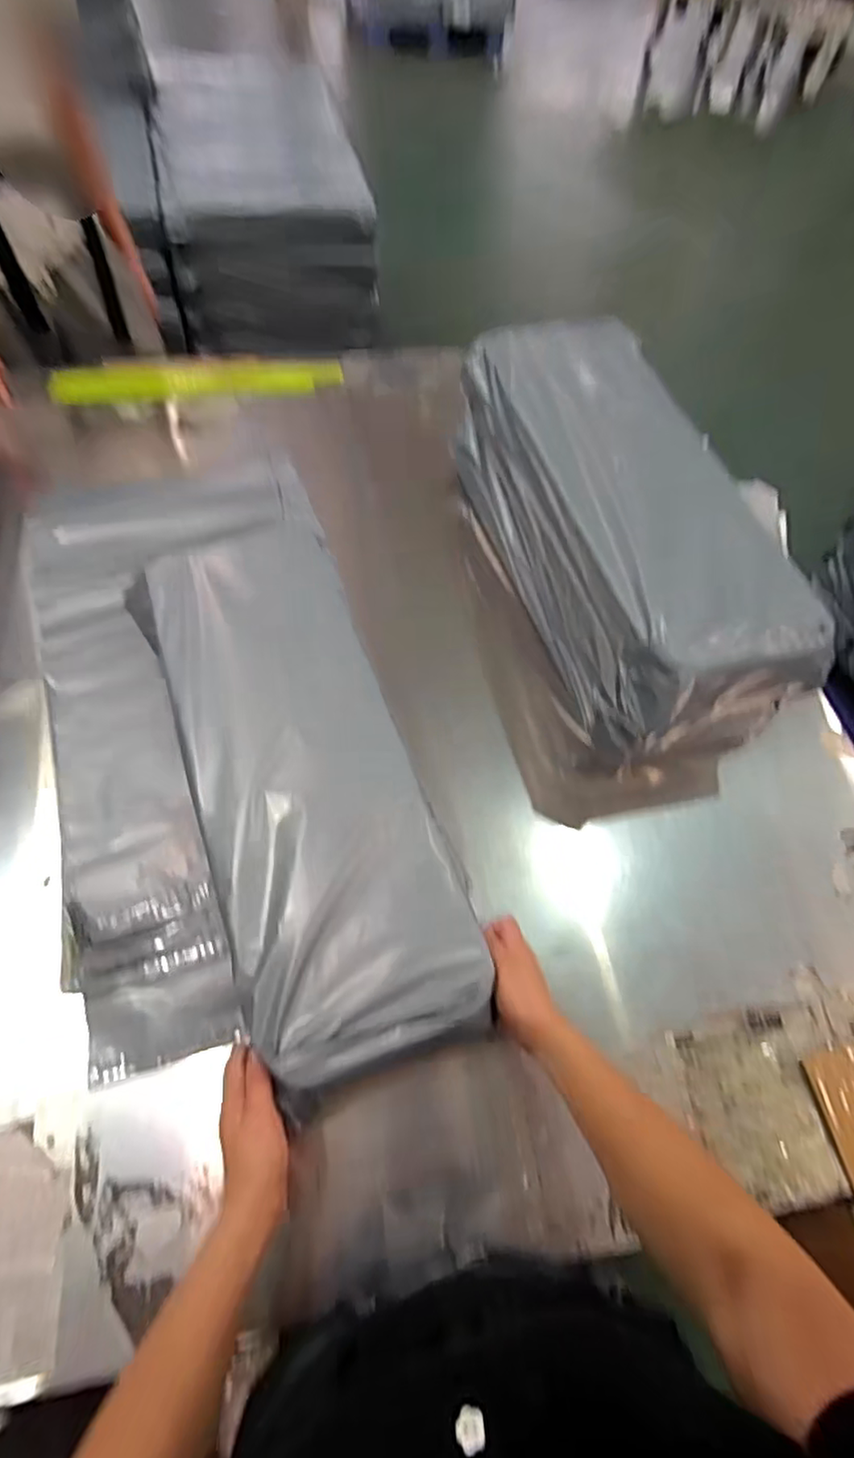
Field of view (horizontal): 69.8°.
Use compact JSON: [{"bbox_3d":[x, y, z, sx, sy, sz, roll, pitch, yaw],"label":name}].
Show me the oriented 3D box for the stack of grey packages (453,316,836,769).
[{"bbox_3d":[0.234,-0.263,0.807,0.219,0.238,0.605,-10,61,-10],"label":"stack of grey packages"}]

